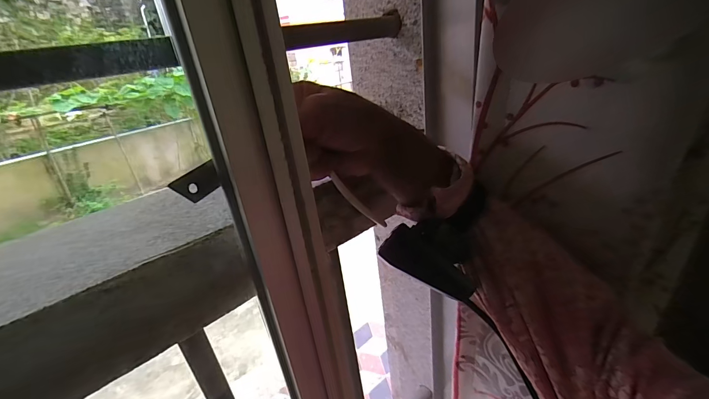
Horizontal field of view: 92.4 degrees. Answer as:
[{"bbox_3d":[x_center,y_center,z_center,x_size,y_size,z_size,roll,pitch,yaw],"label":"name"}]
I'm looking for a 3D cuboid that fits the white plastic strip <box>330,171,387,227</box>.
[{"bbox_3d":[0.004,0.004,0.301,0.008,0.076,0.005,-49,35,-4],"label":"white plastic strip"}]

